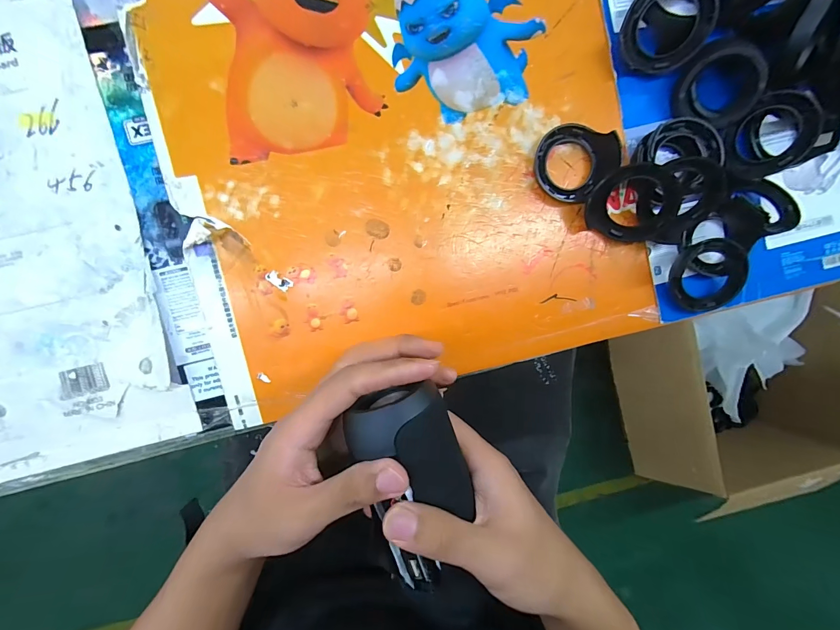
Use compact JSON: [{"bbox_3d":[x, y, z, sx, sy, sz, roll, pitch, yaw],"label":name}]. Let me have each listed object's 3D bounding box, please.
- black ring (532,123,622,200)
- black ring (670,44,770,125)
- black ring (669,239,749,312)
[{"bbox_3d":[0.132,-0.133,0.305,0.074,0.012,0.060,-44,96,-1],"label":"black ring"},{"bbox_3d":[0.241,-0.185,0.292,0.059,0.017,0.053,20,120,13],"label":"black ring"},{"bbox_3d":[0.246,-0.035,0.313,0.058,0.017,0.060,-4,108,1],"label":"black ring"}]

